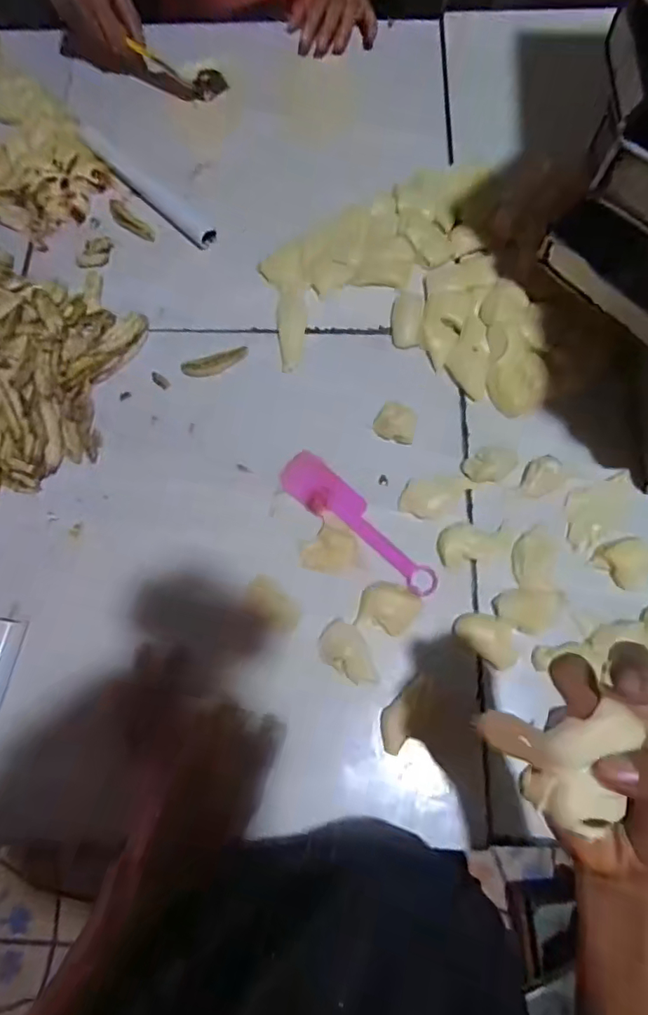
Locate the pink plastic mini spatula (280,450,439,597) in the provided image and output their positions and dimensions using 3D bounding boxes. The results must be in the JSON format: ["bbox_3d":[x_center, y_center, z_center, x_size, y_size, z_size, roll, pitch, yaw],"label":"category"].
[{"bbox_3d":[0.034,0.014,0.522,0.183,0.005,0.044,40,78,11],"label":"pink plastic mini spatula"}]

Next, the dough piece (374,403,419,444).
[{"bbox_3d":[0.072,-0.086,0.544,0.042,0.012,0.035,14,75,5],"label":"dough piece"}]

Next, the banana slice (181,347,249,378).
[{"bbox_3d":[-0.114,-0.152,0.573,0.071,0.004,0.022,-18,74,-4],"label":"banana slice"}]

